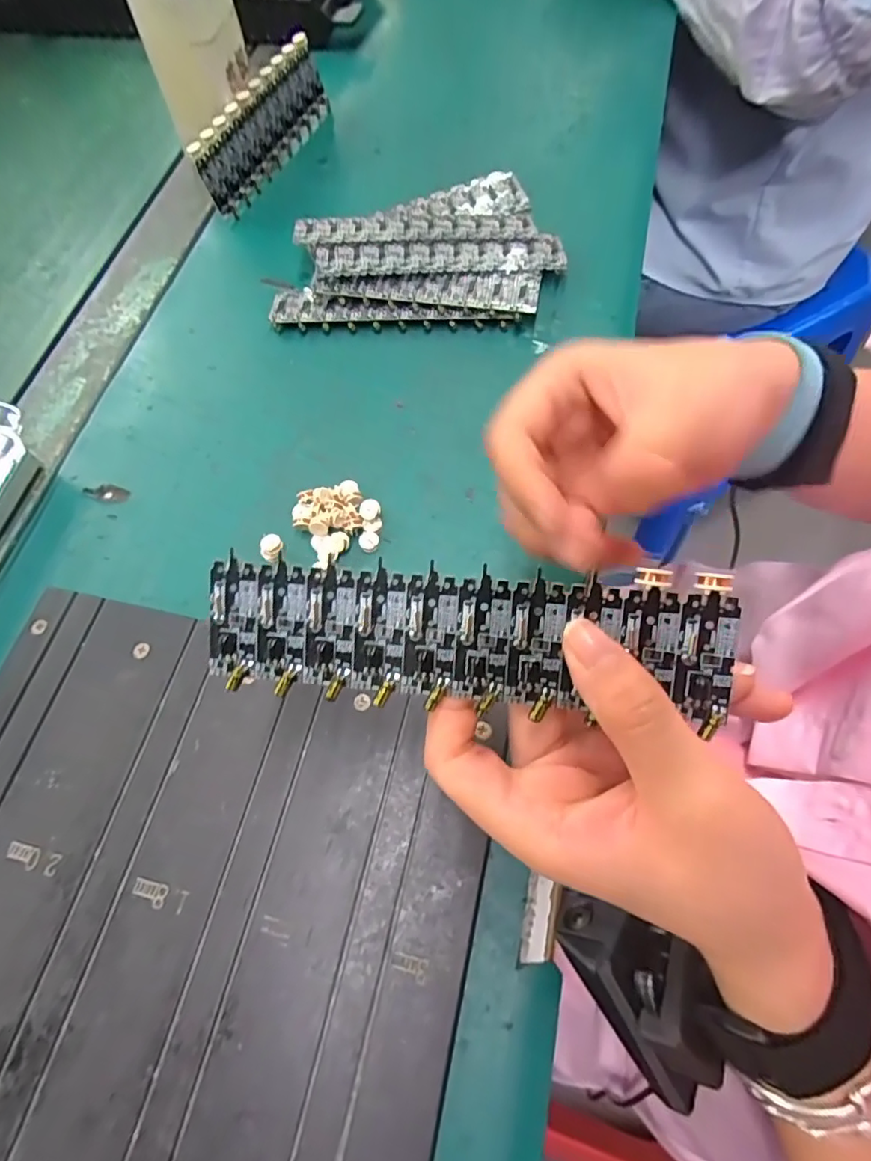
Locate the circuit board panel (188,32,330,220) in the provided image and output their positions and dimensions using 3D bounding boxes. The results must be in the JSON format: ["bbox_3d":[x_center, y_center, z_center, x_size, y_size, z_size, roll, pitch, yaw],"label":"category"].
[{"bbox_3d":[-0.123,-0.323,0.404,0.017,0.055,0.139,22,69,14],"label":"circuit board panel"}]

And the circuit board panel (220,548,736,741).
[{"bbox_3d":[0.006,0.016,0.167,0.153,0.004,0.042,4,97,8],"label":"circuit board panel"}]

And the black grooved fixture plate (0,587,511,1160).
[{"bbox_3d":[-0.103,0.130,0.215,0.224,0.022,0.218,11,67,10],"label":"black grooved fixture plate"}]

